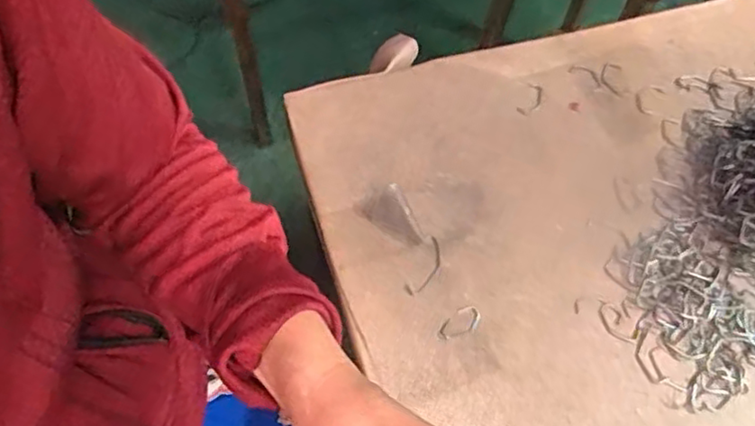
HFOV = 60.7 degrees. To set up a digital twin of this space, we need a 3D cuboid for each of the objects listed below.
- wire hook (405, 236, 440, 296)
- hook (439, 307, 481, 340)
[{"bbox_3d":[0.037,0.041,0.486,0.016,0.004,0.052,28,65,10],"label":"wire hook"},{"bbox_3d":[0.059,0.078,0.464,0.033,0.004,0.018,-18,66,-12],"label":"hook"}]

